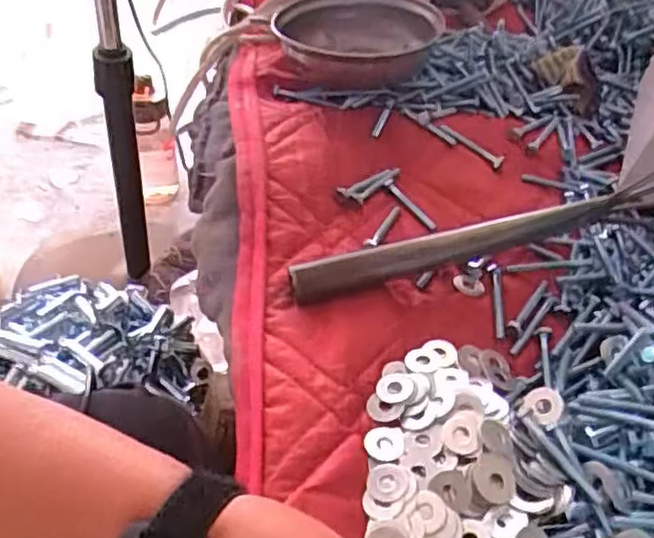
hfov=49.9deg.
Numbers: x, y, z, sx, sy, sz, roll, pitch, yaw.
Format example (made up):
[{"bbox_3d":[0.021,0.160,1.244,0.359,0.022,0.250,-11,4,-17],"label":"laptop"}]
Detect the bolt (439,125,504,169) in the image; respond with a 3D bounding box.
[{"bbox_3d":[0.118,-0.102,0.577,0.010,0.007,0.062,-32,56,-31],"label":"bolt"}]

